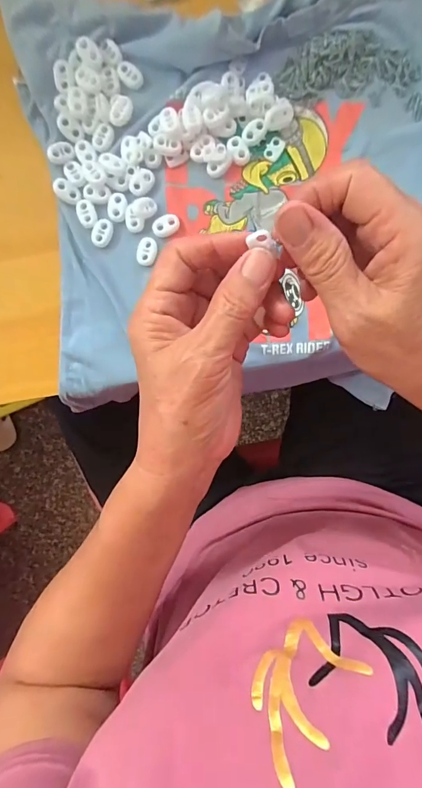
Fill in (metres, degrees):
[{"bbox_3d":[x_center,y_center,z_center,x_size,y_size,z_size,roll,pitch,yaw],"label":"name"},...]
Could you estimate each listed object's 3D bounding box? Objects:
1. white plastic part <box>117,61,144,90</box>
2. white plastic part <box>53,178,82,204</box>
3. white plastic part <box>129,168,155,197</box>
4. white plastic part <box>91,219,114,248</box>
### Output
[{"bbox_3d":[-0.065,-0.257,0.312,0.015,0.004,0.024,-45,91,3],"label":"white plastic part"},{"bbox_3d":[-0.116,-0.164,0.315,0.022,0.007,0.015,33,93,0],"label":"white plastic part"},{"bbox_3d":[-0.056,-0.171,0.316,0.023,0.005,0.015,-43,91,3],"label":"white plastic part"},{"bbox_3d":[-0.089,-0.132,0.320,0.015,0.004,0.022,23,93,0],"label":"white plastic part"}]

